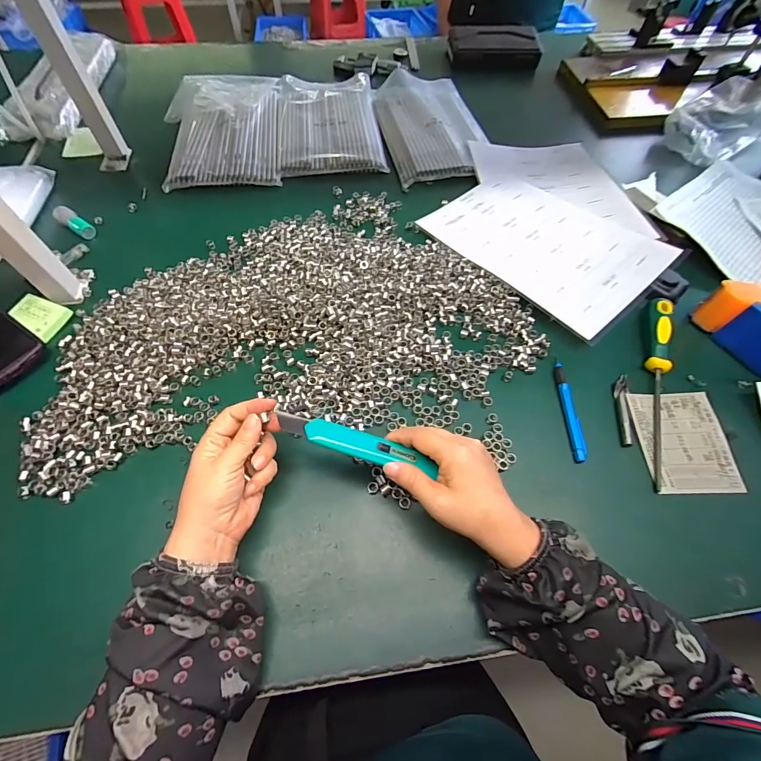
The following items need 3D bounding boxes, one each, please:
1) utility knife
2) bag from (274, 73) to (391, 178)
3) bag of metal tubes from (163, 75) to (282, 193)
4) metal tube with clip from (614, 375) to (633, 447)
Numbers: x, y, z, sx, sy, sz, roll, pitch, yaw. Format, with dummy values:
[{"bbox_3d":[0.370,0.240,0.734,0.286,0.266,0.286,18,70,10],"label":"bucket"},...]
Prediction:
[{"bbox_3d":[-0.020,0.052,0.319,0.133,0.011,0.024,17,59,-3],"label":"utility knife"},{"bbox_3d":[-0.098,-0.494,0.705,0.181,0.020,0.319,-7,59,-4],"label":"bag"},{"bbox_3d":[-0.286,-0.465,0.680,0.196,0.031,0.326,-8,59,-5],"label":"bag of metal tubes"},{"bbox_3d":[0.267,0.031,0.414,0.013,0.012,0.086,12,59,7],"label":"metal tube with clip"}]

